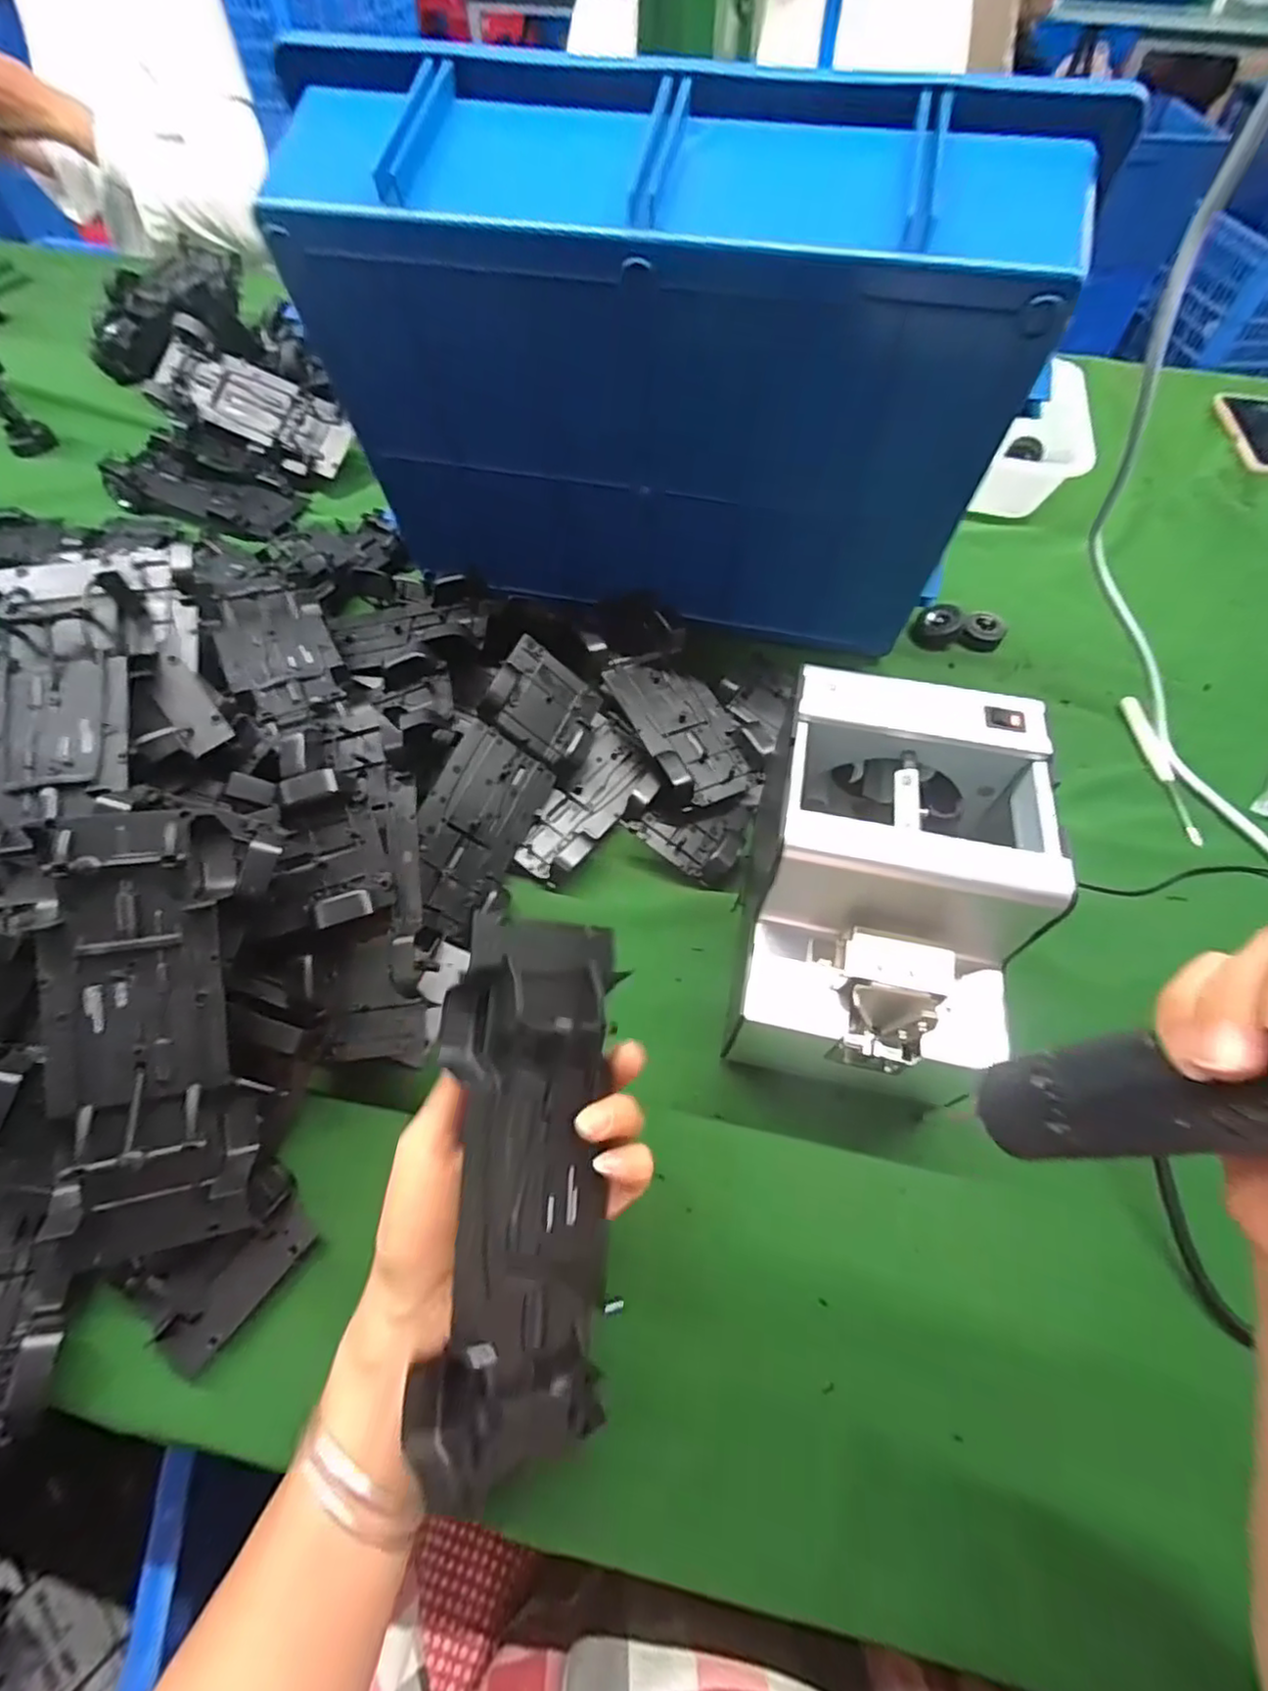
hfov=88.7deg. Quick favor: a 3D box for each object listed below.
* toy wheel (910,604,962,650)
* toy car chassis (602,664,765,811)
[{"bbox_3d":[0.264,-0.191,0.565,0.037,0.023,0.037,29,62,16],"label":"toy wheel"},{"bbox_3d":[0.034,-0.089,0.451,0.068,0.018,0.126,-19,61,-12],"label":"toy car chassis"}]

